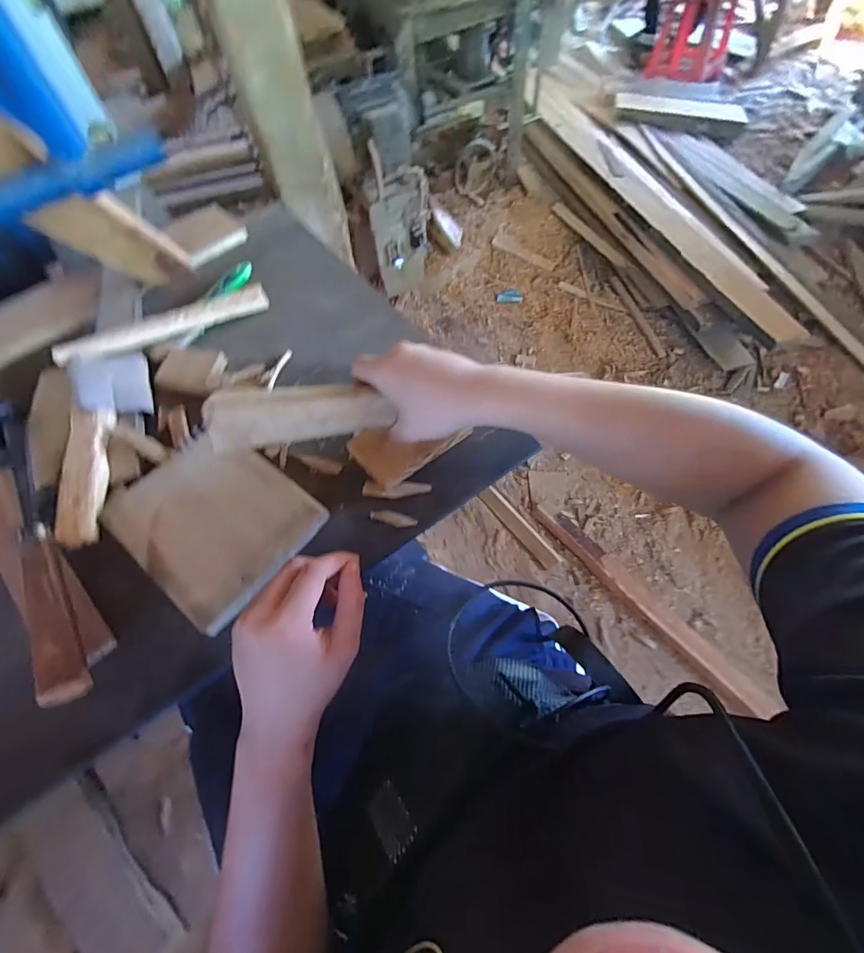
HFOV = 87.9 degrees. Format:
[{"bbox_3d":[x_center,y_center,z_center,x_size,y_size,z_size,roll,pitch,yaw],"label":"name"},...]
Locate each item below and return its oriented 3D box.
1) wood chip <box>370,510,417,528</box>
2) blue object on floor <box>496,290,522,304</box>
[{"bbox_3d":[-0.039,0.042,0.449,0.047,0.005,0.014,15,61,13],"label":"wood chip"},{"bbox_3d":[0.284,-0.661,1.648,0.095,0.027,0.052,4,59,7],"label":"blue object on floor"}]

